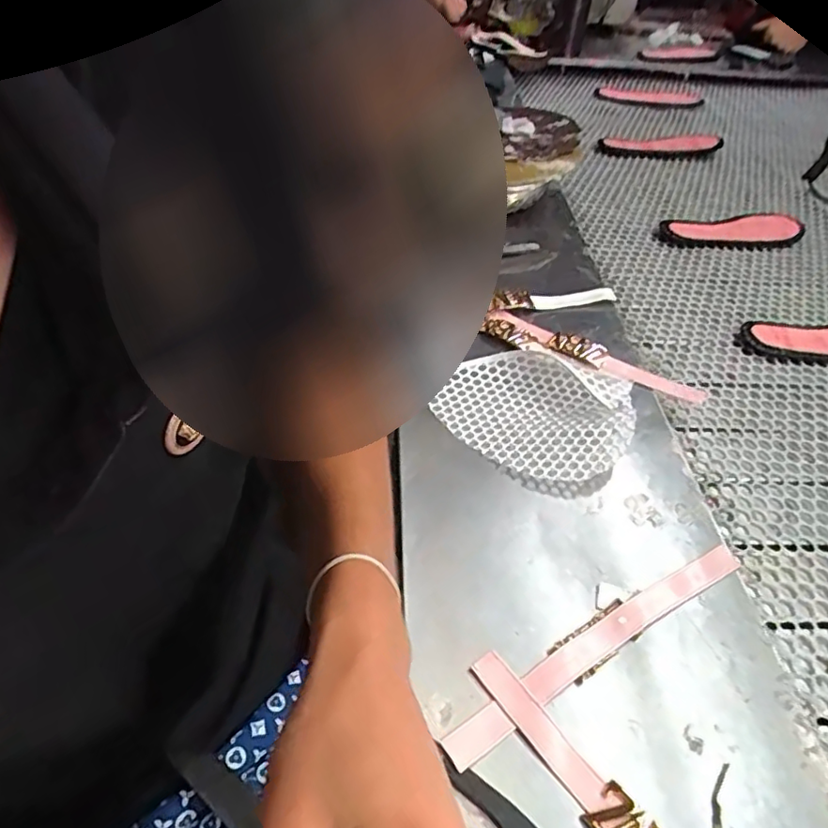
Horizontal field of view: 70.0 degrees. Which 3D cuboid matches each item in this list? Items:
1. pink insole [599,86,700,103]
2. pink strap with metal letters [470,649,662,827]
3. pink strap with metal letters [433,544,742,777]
[{"bbox_3d":[0.499,-0.678,1.258,0.216,0.017,0.075,-1,49,-6],"label":"pink insole"},{"bbox_3d":[0.124,0.233,0.319,0.028,0.007,0.250,-31,56,-29],"label":"pink strap with metal letters"},{"bbox_3d":[0.126,0.150,0.397,0.249,0.011,0.028,-23,52,-23],"label":"pink strap with metal letters"}]

